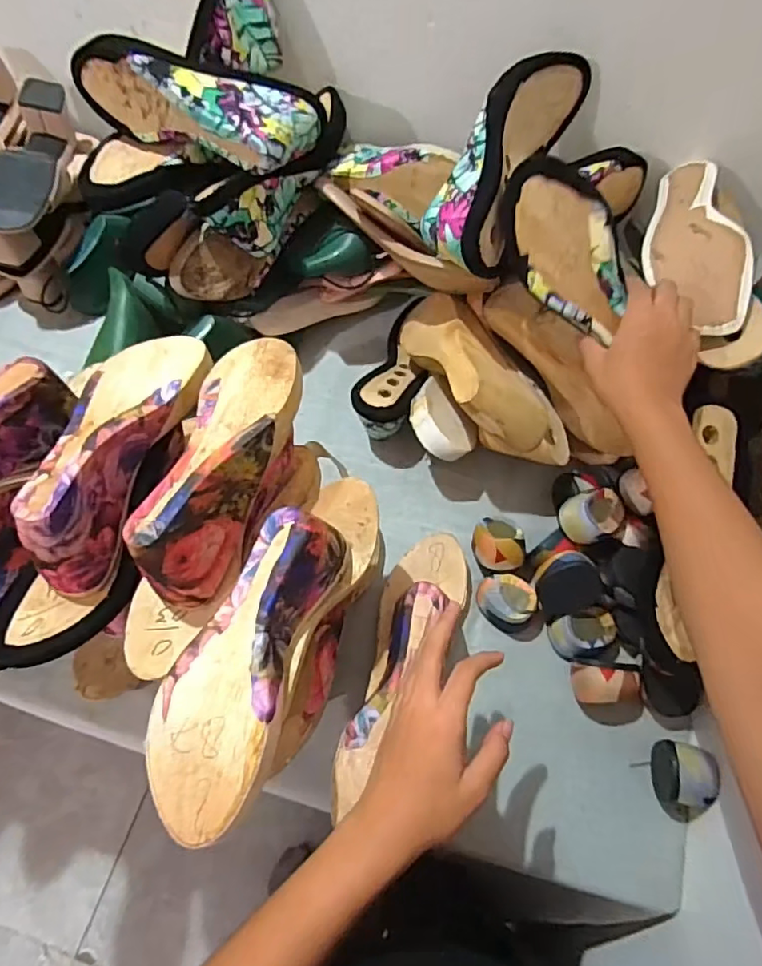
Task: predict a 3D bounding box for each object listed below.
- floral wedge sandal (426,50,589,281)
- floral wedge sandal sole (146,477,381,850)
[{"bbox_3d":[0.112,-0.304,0.512,0.087,0.079,0.235,24,65,10],"label":"floral wedge sandal"},{"bbox_3d":[-0.069,0.093,0.395,0.087,0.090,0.277,22,49,9],"label":"floral wedge sandal sole"}]

